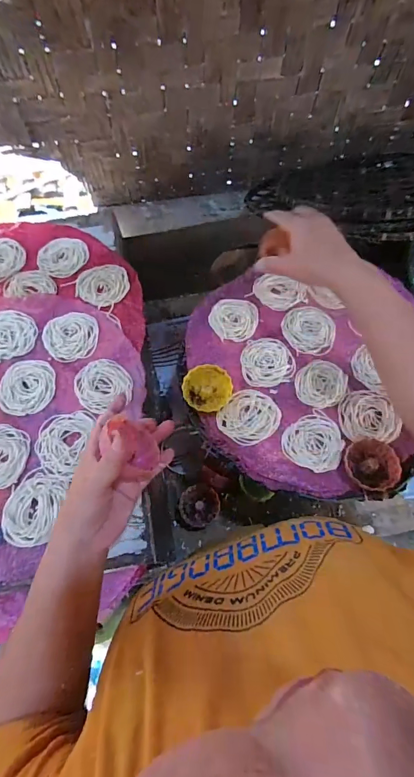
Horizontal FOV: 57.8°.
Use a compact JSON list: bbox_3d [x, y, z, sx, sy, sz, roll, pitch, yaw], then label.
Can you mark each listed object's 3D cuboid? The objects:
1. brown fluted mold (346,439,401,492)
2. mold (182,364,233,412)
[{"bbox_3d":[0.190,0.088,0.434,0.059,0.018,0.060,-1,65,2],"label":"brown fluted mold"},{"bbox_3d":[0.001,0.000,0.478,0.060,0.023,0.054,-7,65,-1],"label":"mold"}]

